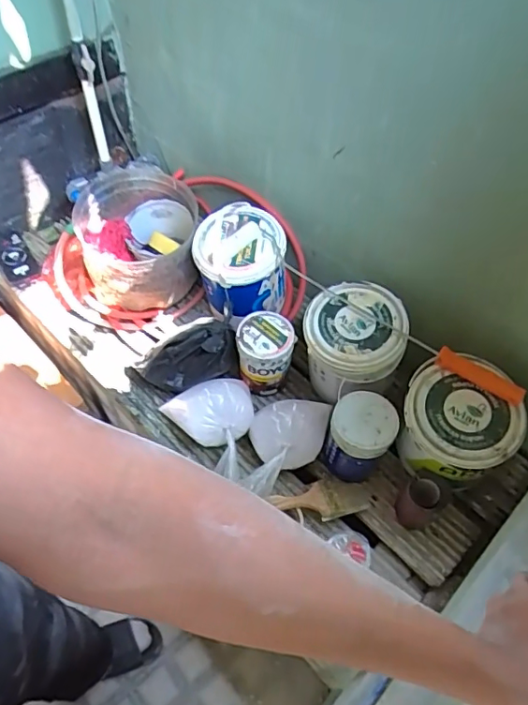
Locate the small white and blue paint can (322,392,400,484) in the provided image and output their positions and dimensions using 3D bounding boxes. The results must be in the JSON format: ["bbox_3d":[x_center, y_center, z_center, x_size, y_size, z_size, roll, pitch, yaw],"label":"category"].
[{"bbox_3d":[0.167,0.155,0.932,0.102,0.174,0.104,1,55,-2],"label":"small white and blue paint can"}]

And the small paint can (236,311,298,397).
[{"bbox_3d":[0.002,0.006,1.036,0.105,0.149,0.100,1,55,-2],"label":"small paint can"}]

